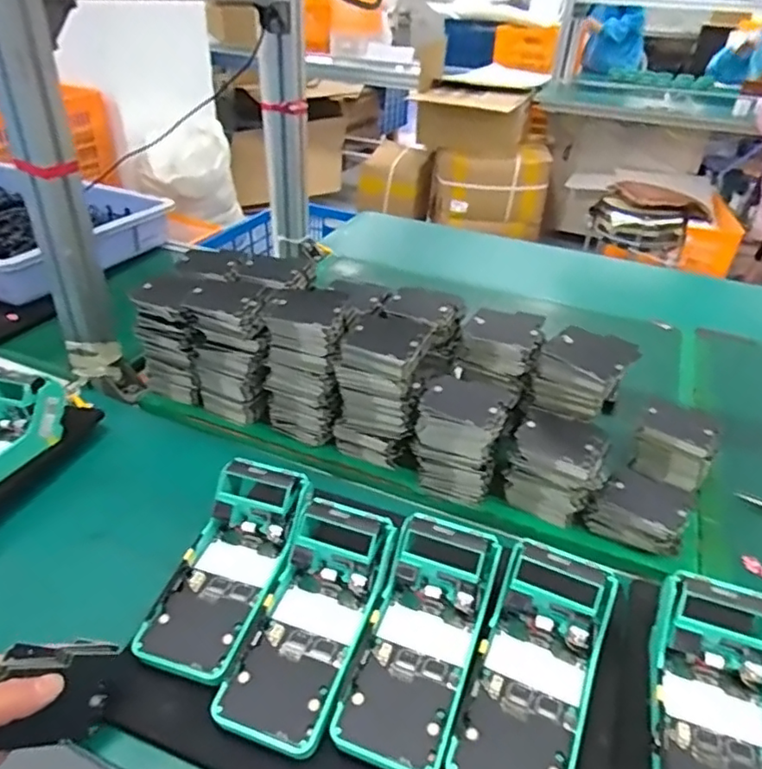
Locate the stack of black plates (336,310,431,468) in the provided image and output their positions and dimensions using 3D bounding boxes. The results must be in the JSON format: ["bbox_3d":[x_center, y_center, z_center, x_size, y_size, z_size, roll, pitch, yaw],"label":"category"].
[{"bbox_3d":[0.001,0.002,0.585,0.086,0.148,0.098,8,35,8],"label":"stack of black plates"}]

